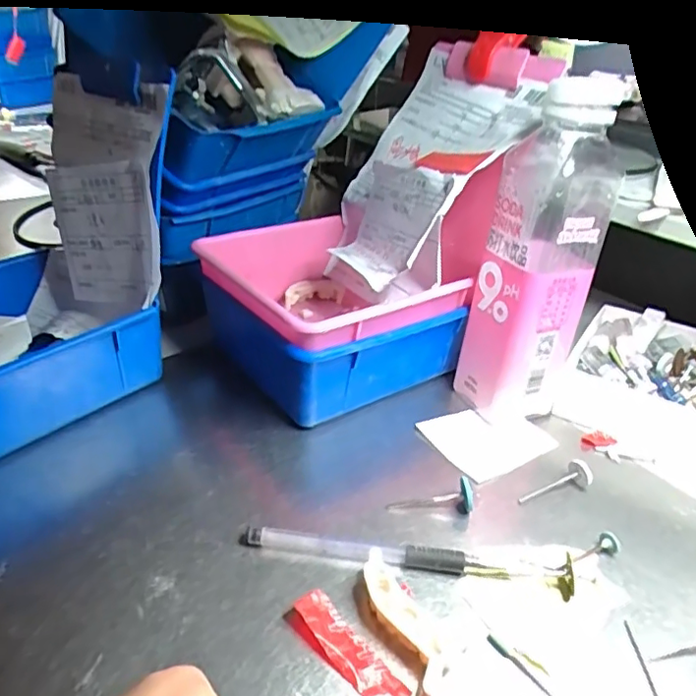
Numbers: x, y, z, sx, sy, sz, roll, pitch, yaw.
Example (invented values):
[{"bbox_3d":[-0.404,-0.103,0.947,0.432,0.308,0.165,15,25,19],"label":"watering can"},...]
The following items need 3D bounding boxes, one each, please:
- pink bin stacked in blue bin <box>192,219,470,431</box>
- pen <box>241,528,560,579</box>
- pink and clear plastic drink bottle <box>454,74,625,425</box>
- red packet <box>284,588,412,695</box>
[{"bbox_3d":[-0.018,-0.026,0.434,0.141,0.086,0.155,-19,38,-31],"label":"pink bin stacked in blue bin"},{"bbox_3d":[0.026,0.105,0.300,0.159,0.014,0.014,5,32,3],"label":"pen"},{"bbox_3d":[0.120,-0.052,0.374,0.056,0.207,0.053,-14,36,-26],"label":"pink and clear plastic drink bottle"},{"bbox_3d":[0.000,0.133,0.254,0.025,0.010,0.065,-19,38,-31],"label":"red packet"}]

